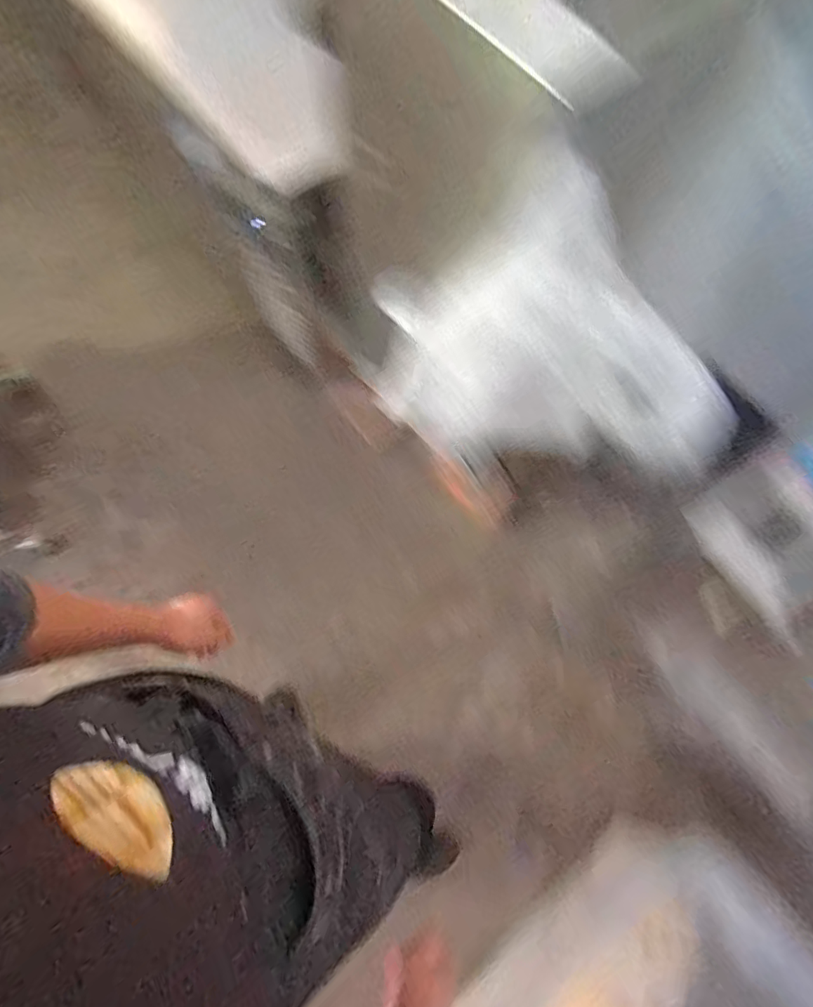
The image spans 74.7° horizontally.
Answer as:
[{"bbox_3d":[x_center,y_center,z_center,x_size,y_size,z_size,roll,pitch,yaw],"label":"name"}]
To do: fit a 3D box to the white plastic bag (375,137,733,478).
[{"bbox_3d":[0.180,-0.201,0.766,0.490,0.394,0.171,19,71,6],"label":"white plastic bag"}]

